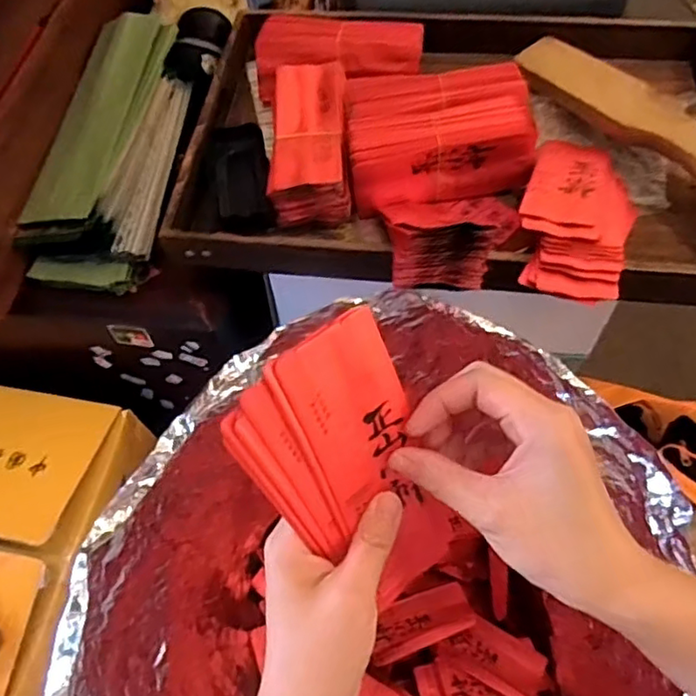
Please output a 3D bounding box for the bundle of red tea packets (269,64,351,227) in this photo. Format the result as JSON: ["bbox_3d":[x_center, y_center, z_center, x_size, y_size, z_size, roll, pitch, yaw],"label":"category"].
[{"bbox_3d":[-0.033,-0.180,0.540,0.066,0.040,0.164,-3,60,2],"label":"bundle of red tea packets"}]

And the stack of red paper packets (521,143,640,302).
[{"bbox_3d":[0.174,-0.105,0.470,0.078,0.037,0.188,16,62,12],"label":"stack of red paper packets"}]

